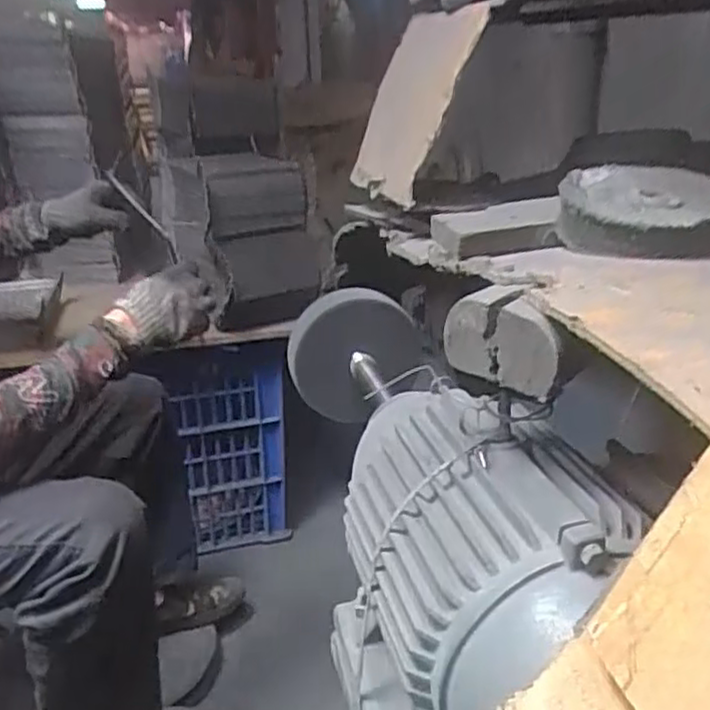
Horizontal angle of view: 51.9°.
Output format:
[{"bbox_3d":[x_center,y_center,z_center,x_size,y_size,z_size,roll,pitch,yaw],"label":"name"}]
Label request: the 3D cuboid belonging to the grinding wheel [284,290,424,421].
[{"bbox_3d":[-0.014,-0.004,0.950,0.152,0.177,0.049,49,14,15],"label":"grinding wheel"}]

